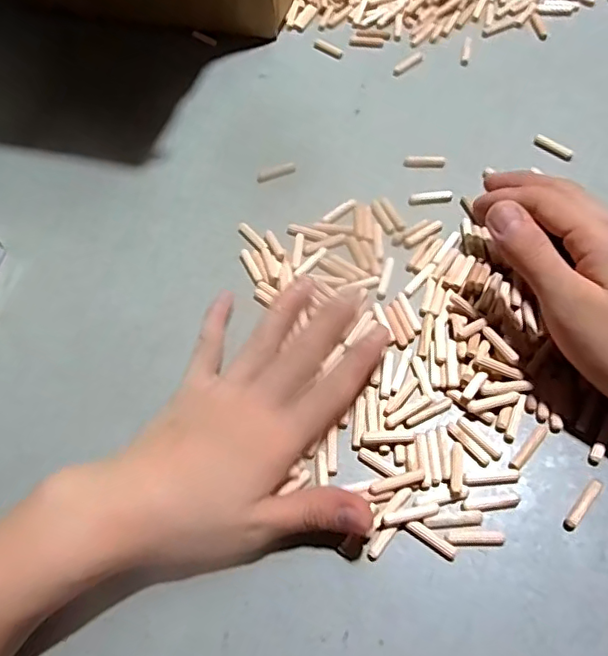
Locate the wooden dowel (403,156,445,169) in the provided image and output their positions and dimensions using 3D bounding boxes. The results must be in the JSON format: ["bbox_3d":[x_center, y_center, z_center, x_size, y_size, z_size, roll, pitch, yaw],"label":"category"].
[{"bbox_3d":[0.089,-0.122,0.417,0.030,0.006,0.007,-1,61,7],"label":"wooden dowel"}]

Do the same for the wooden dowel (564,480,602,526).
[{"bbox_3d":[0.144,0.089,0.291,0.007,0.004,0.028,36,71,23],"label":"wooden dowel"}]

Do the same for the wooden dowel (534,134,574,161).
[{"bbox_3d":[0.182,-0.132,0.413,0.030,0.009,0.008,36,71,23],"label":"wooden dowel"}]

